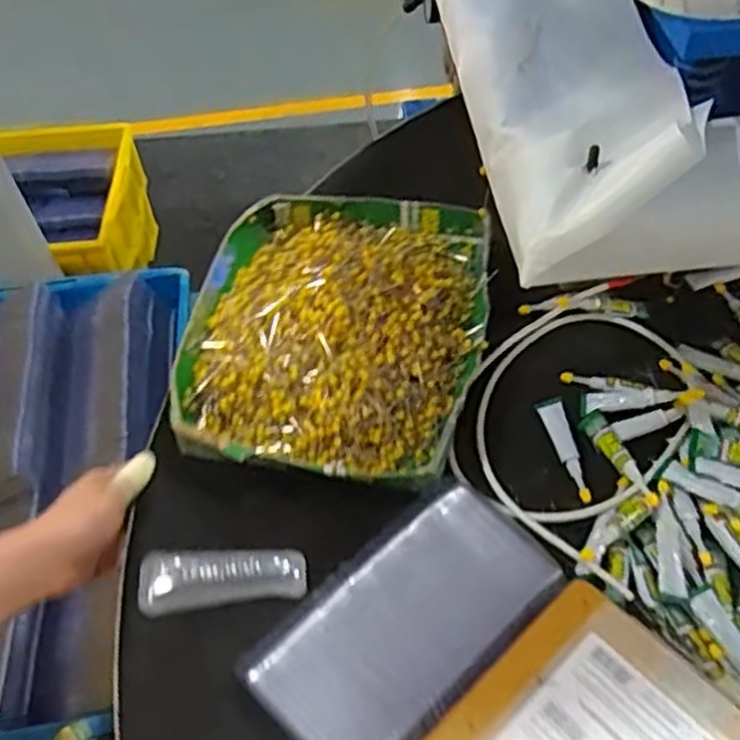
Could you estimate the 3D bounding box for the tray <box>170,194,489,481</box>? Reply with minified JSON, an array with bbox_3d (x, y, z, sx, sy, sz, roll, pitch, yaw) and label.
[{"bbox_3d":[-0.027,-0.047,0.637,0.233,0.056,0.292,4,54,7],"label":"tray"}]

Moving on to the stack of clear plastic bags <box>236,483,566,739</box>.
[{"bbox_3d":[0.026,0.157,0.486,0.192,0.025,0.107,-38,60,-22],"label":"stack of clear plastic bags"}]

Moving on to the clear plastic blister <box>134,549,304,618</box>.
[{"bbox_3d":[-0.100,0.139,0.525,0.112,0.022,0.037,-6,53,-1],"label":"clear plastic blister"}]

